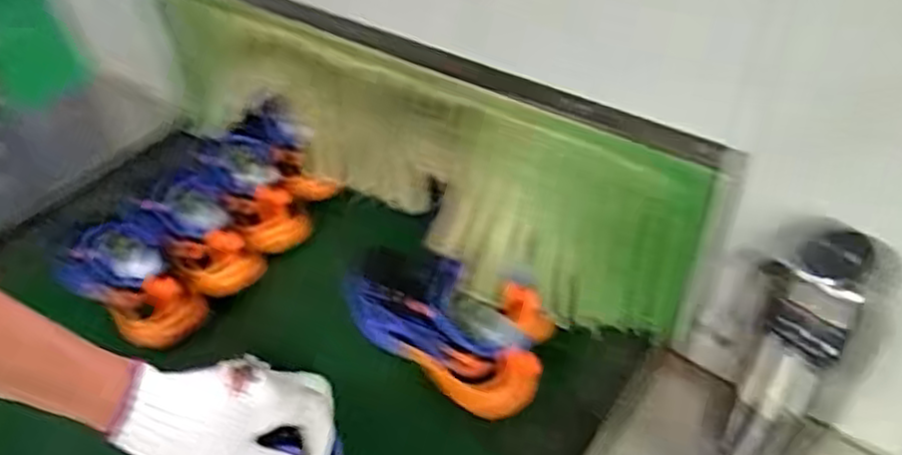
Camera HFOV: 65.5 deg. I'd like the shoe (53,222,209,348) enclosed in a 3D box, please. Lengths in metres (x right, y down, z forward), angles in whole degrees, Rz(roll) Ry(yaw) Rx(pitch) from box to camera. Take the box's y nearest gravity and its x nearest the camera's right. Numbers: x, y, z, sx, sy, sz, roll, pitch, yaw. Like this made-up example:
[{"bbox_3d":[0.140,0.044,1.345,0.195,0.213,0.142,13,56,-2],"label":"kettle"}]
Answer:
[{"bbox_3d":[-0.358,0.050,0.778,0.182,0.115,0.085,28,51,28],"label":"shoe"}]

